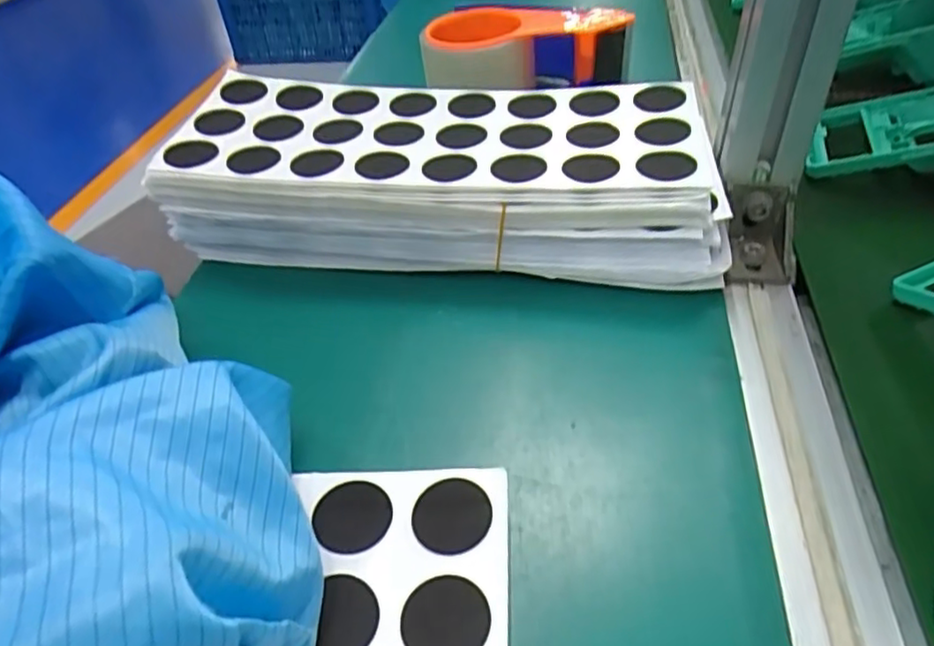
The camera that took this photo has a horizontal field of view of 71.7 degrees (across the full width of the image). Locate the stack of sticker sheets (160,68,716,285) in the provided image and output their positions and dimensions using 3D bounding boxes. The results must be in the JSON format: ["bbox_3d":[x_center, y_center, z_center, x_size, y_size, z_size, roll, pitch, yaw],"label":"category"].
[{"bbox_3d":[-0.015,-0.087,0.387,0.310,0.069,0.125,5,43,6],"label":"stack of sticker sheets"}]

